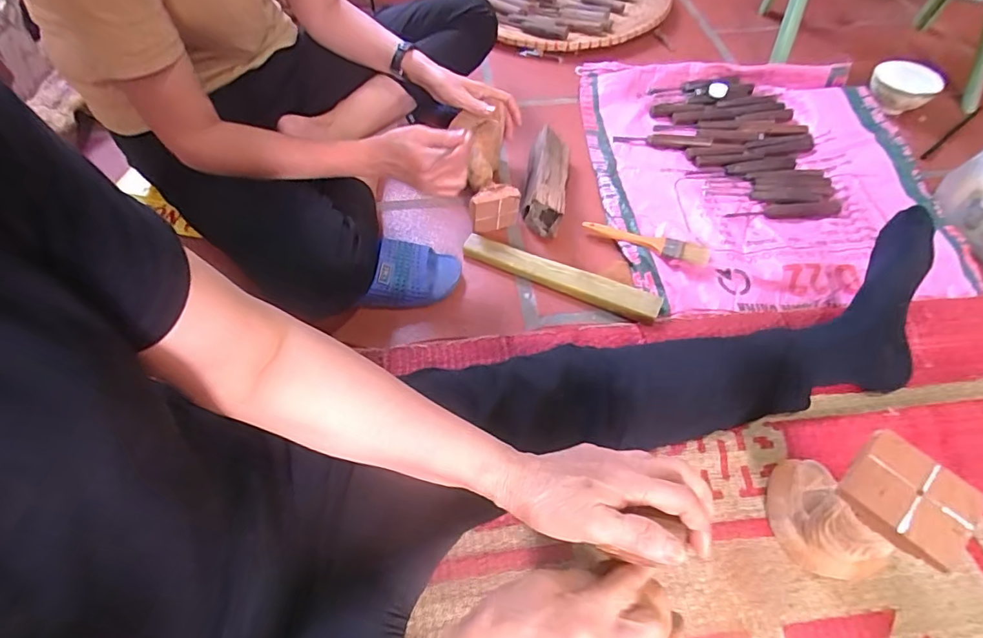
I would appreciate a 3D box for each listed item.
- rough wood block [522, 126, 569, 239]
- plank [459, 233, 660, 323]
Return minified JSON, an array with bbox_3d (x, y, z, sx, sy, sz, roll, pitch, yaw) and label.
[{"bbox_3d":[0.084,-0.212,0.780,0.065,0.060,0.186,6,55,7],"label":"rough wood block"},{"bbox_3d":[0.092,-0.061,0.698,0.280,0.018,0.042,21,58,17],"label":"plank"}]

